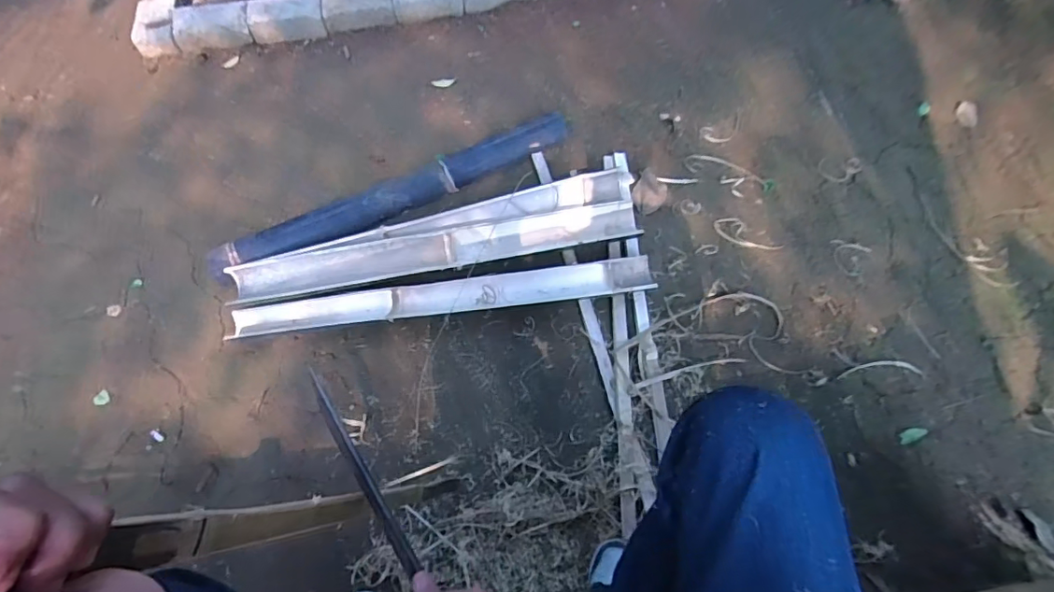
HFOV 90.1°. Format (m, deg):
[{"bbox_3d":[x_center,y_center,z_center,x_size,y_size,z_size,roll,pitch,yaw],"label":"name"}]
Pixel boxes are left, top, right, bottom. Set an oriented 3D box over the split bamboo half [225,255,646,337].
[{"bbox_3d":[-0.187,0.002,1.139,0.913,0.062,0.085,-5,60,-3],"label":"split bamboo half"}]

